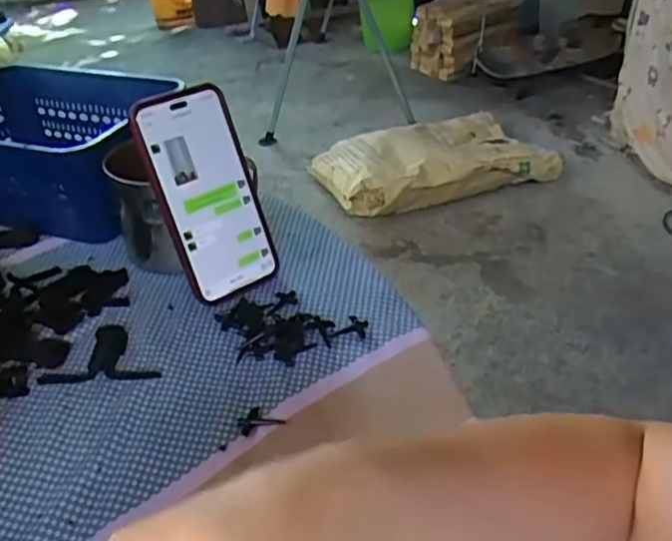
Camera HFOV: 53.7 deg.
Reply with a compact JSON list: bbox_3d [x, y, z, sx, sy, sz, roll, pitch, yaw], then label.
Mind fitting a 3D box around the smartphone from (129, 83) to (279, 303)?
[{"bbox_3d":[-0.095,-0.059,0.507,0.076,0.155,0.013,-26,17,-31],"label":"smartphone"}]

